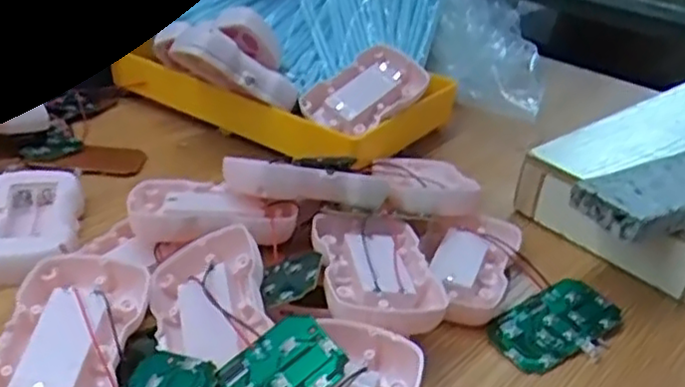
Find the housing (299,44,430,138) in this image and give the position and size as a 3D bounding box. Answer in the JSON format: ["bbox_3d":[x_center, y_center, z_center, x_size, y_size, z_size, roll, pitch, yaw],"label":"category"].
[{"bbox_3d":[0.016,-0.071,0.486,0.081,0.015,0.056,-39,68,-21],"label":"housing"}]

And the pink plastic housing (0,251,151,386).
[{"bbox_3d":[-0.117,0.066,0.297,0.054,0.019,0.087,6,45,-1],"label":"pink plastic housing"}]

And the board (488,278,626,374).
[{"bbox_3d":[0.111,0.067,0.357,0.069,0.011,0.041,-14,36,-30],"label":"board"}]

